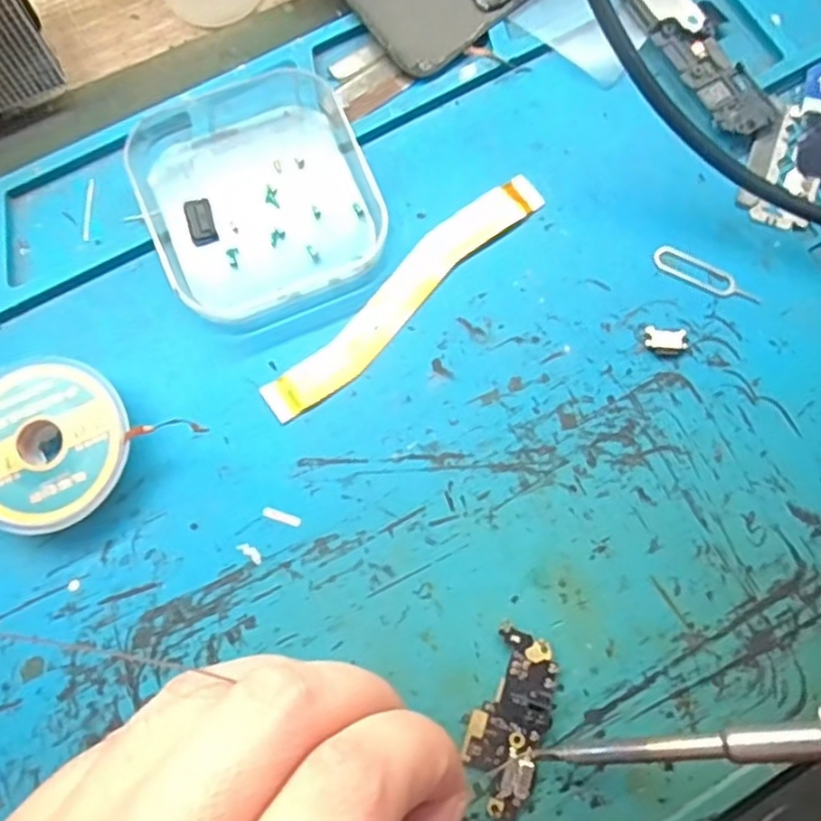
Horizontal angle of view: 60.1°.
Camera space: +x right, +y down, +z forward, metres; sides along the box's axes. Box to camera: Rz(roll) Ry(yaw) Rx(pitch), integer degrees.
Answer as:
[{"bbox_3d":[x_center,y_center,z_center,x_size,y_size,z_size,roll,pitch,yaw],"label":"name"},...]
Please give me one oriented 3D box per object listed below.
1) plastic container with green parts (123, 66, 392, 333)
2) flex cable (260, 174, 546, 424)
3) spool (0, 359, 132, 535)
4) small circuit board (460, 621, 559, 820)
[{"bbox_3d":[-0.045,-0.066,0.210,0.065,0.014,0.076,-23,78,-6],"label":"plastic container with green parts"},{"bbox_3d":[-0.001,-0.035,0.207,0.101,0.004,0.016,-43,81,-10],"label":"flex cable"},{"bbox_3d":[-0.098,0.009,0.190,0.045,0.013,0.044,0,76,-1],"label":"spool"},{"bbox_3d":[0.025,0.078,0.179,0.019,0.004,0.044,15,77,3],"label":"small circuit board"}]

